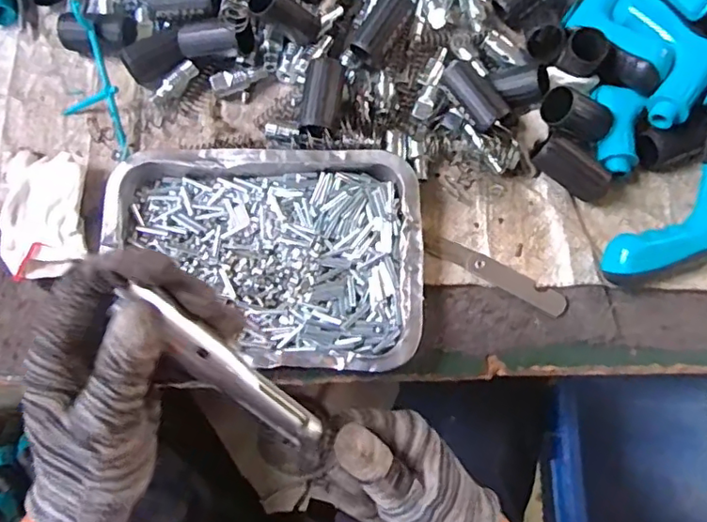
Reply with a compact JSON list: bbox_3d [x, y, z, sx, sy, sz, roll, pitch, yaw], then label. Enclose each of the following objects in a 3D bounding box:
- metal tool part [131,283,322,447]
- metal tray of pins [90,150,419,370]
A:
[{"bbox_3d":[-0.059,0.059,0.284,0.018,0.018,0.122,-47,119,-9],"label":"metal tool part"},{"bbox_3d":[-0.075,-0.001,0.475,0.256,0.040,0.179,2,75,0],"label":"metal tray of pins"}]

